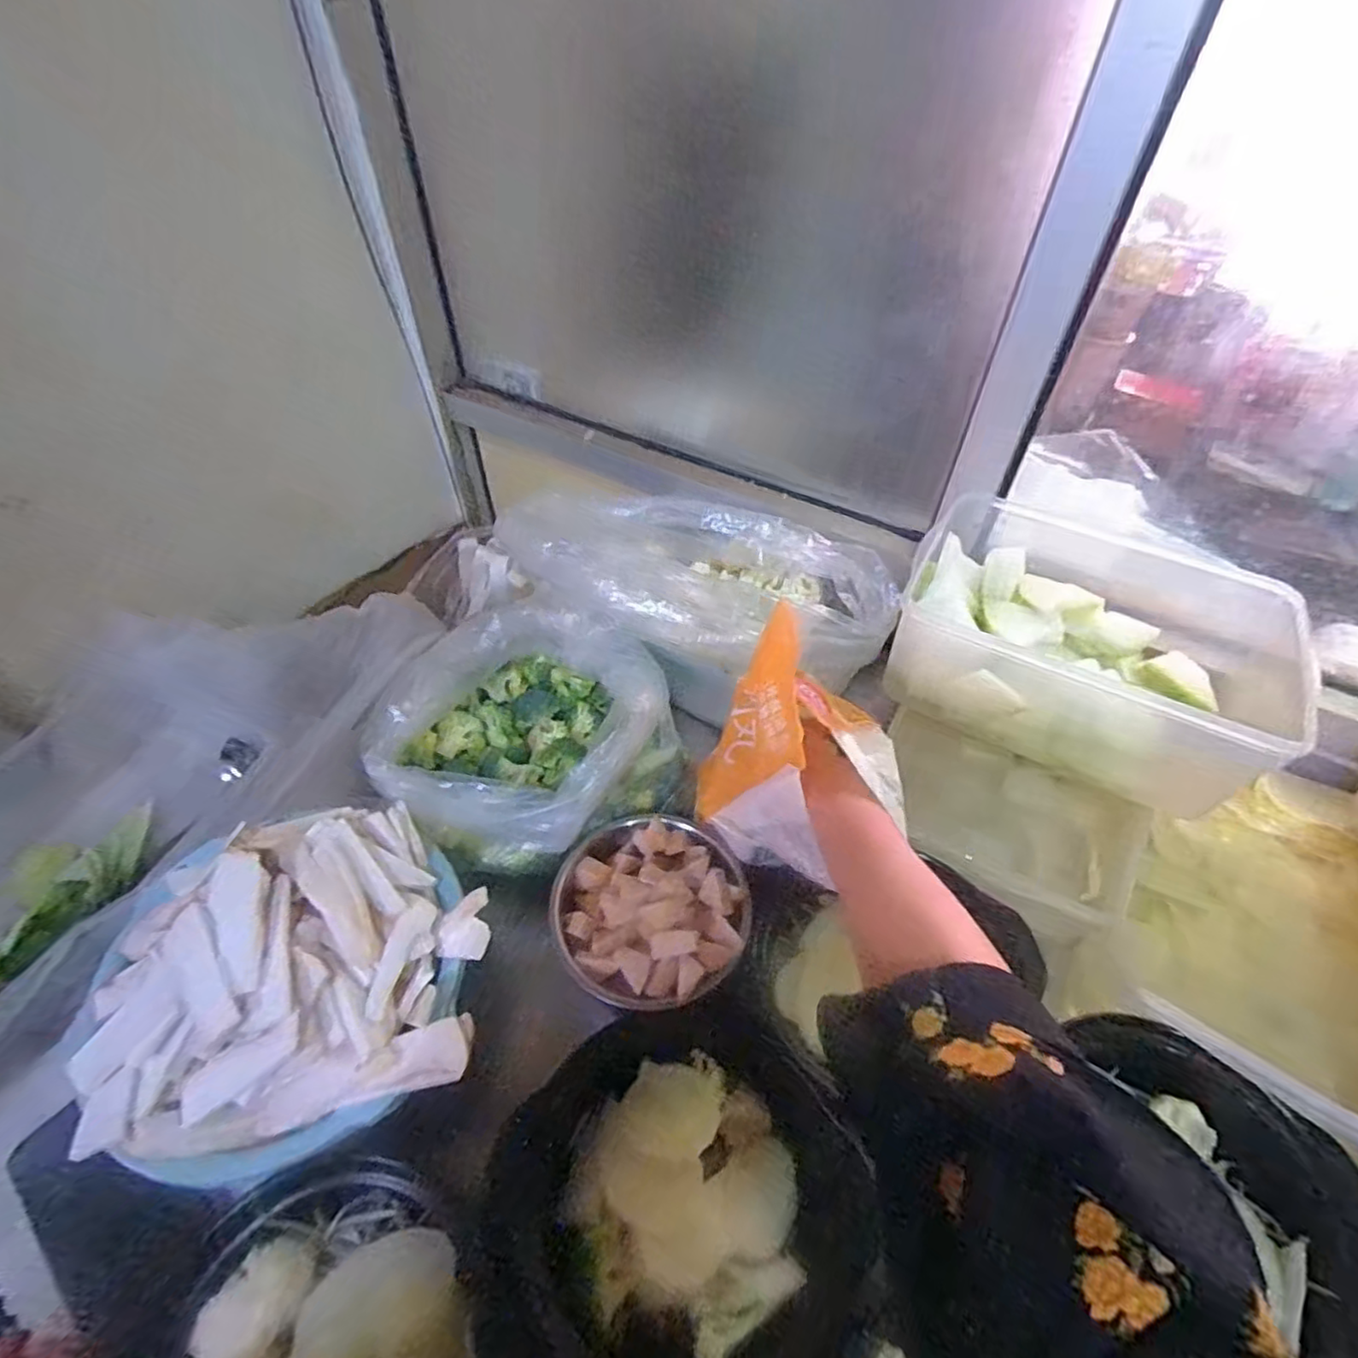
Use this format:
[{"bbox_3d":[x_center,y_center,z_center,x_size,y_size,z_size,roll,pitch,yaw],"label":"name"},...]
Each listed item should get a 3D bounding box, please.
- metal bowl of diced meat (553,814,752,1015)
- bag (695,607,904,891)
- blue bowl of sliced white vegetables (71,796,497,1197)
[{"bbox_3d":[-0.022,0.161,0.465,0.135,0.053,0.123,0,49,0],"label":"metal bowl of diced meat"},{"bbox_3d":[0.085,0.055,0.450,0.129,0.127,0.123,21,52,17],"label":"bag"},{"bbox_3d":[-0.239,0.186,0.411,0.237,0.078,0.186,-13,50,-11],"label":"blue bowl of sliced white vegetables"}]

